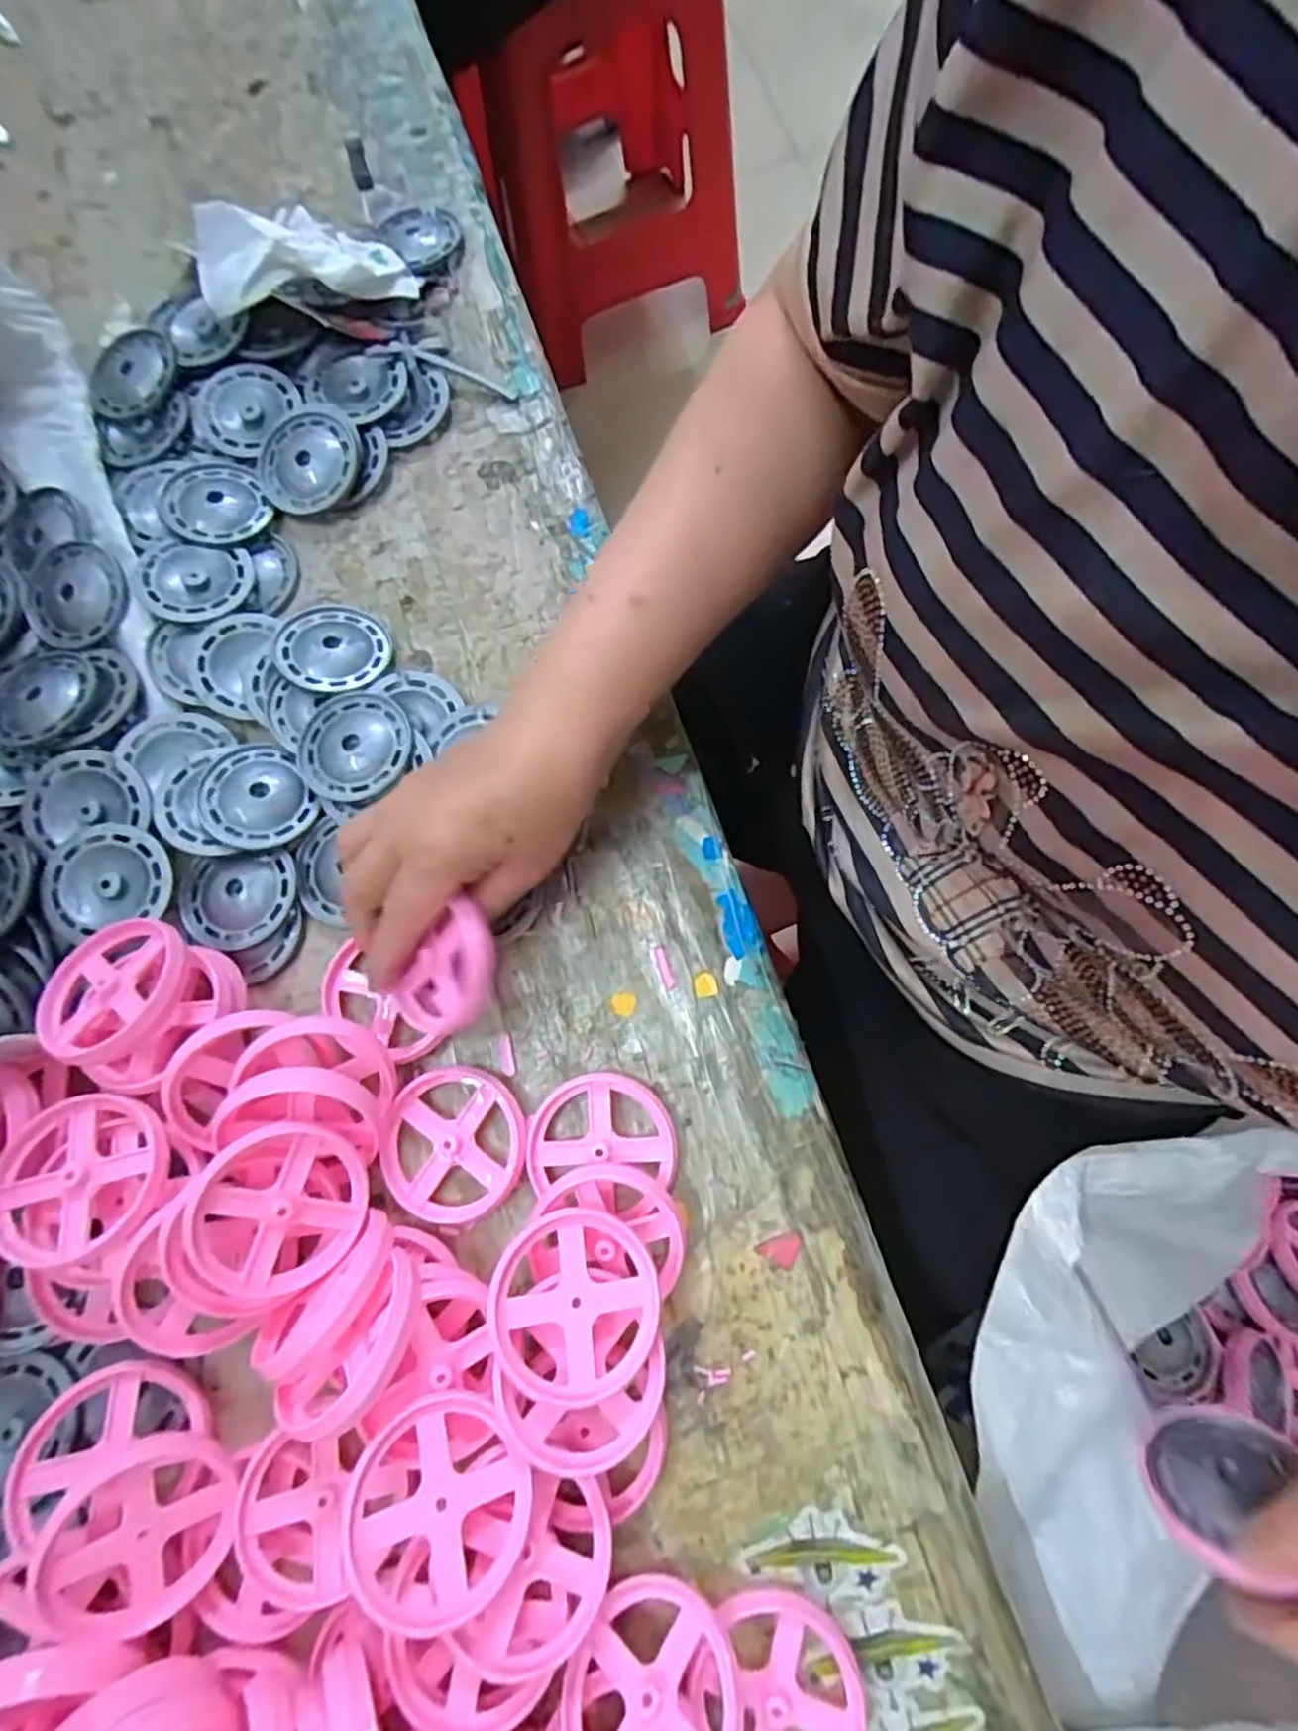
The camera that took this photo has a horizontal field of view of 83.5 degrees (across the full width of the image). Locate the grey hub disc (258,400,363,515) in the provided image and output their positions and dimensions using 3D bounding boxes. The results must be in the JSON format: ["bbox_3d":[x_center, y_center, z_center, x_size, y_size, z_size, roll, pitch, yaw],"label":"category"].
[{"bbox_3d":[-0.188,-0.226,0.402,0.058,0.010,0.056,-1,77,4],"label":"grey hub disc"}]

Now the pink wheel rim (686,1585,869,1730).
[{"bbox_3d":[0.049,0.308,0.269,0.058,0.011,0.065,-27,76,-3],"label":"pink wheel rim"}]

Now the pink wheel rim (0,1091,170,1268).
[{"bbox_3d":[-0.232,0.127,0.297,0.062,0.017,0.064,2,59,-4],"label":"pink wheel rim"}]

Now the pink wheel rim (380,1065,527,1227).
[{"bbox_3d":[-0.086,0.123,0.322,0.062,0.009,0.064,-1,77,4],"label":"pink wheel rim"}]

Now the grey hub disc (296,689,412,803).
[{"bbox_3d":[-0.147,-0.059,0.362,0.055,0.009,0.055,-1,77,4],"label":"grey hub disc"}]

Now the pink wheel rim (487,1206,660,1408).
[{"bbox_3d":[-0.028,0.168,0.281,0.064,0.010,0.063,5,62,-9],"label":"pink wheel rim"}]

